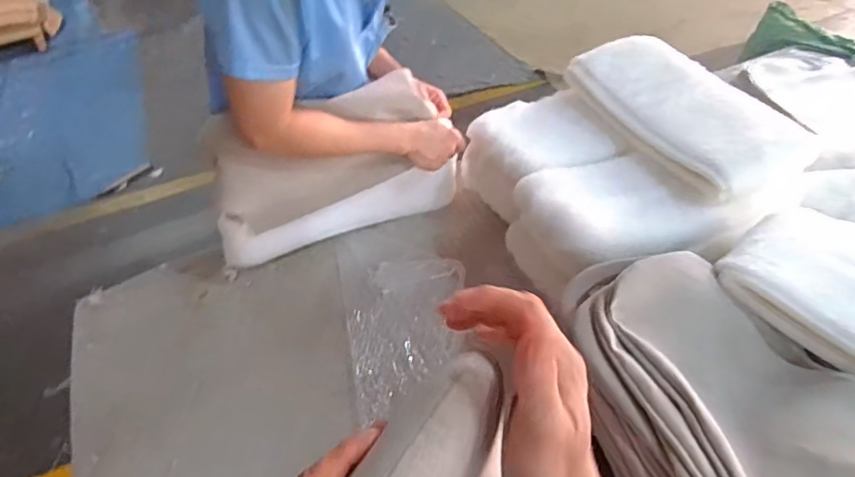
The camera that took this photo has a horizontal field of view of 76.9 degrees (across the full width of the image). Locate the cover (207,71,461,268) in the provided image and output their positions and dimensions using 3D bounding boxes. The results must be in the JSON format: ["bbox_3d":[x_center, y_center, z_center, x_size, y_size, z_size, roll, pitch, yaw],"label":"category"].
[{"bbox_3d":[-0.161,-0.111,0.997,0.439,0.281,0.131,-13,45,-9],"label":"cover"}]

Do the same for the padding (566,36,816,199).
[{"bbox_3d":[0.461,-0.242,0.994,0.222,0.066,0.453,-16,45,-11],"label":"padding"}]

